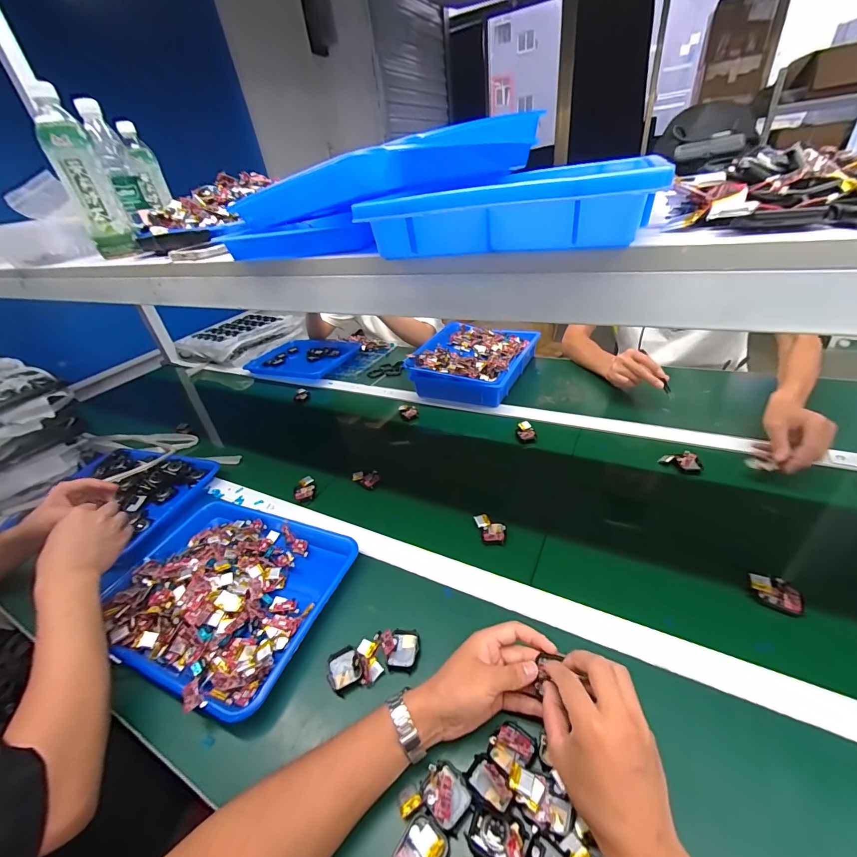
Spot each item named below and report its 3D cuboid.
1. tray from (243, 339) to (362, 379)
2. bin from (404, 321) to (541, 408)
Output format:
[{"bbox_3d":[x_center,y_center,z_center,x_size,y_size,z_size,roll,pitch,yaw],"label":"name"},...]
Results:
[{"bbox_3d":[-0.424,-0.235,1.271,0.346,0.039,0.240,12,38,27],"label":"tray"},{"bbox_3d":[0.126,-0.186,1.027,0.256,0.095,0.319,11,38,26],"label":"bin"}]

